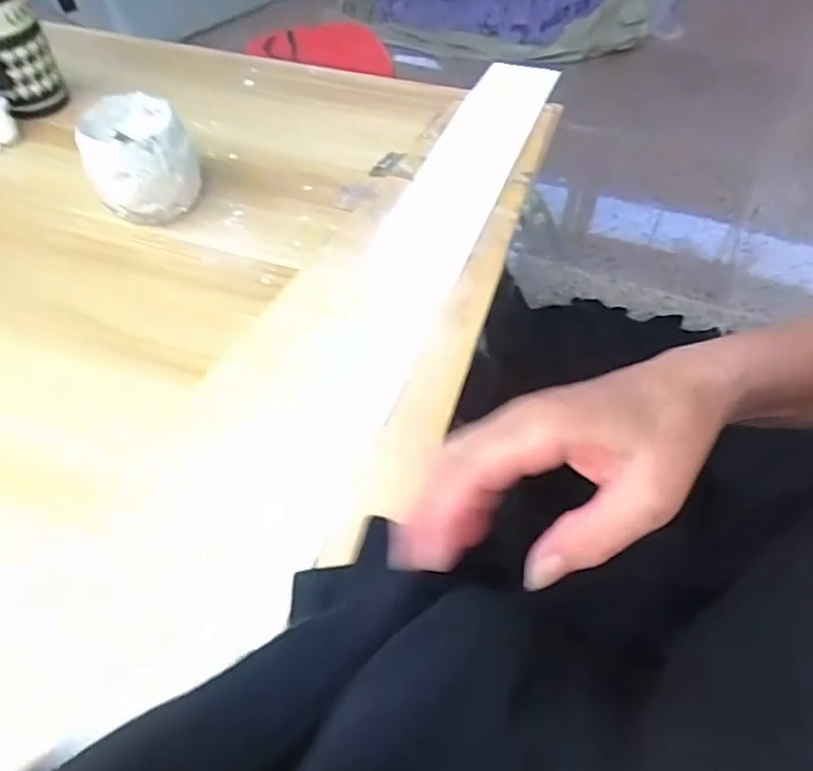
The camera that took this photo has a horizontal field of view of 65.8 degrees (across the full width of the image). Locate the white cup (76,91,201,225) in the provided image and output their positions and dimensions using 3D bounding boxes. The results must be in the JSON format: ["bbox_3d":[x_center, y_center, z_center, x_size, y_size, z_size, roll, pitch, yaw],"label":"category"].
[{"bbox_3d":[-0.227,-0.190,0.540,0.083,0.081,0.091,-1,55,1],"label":"white cup"}]

